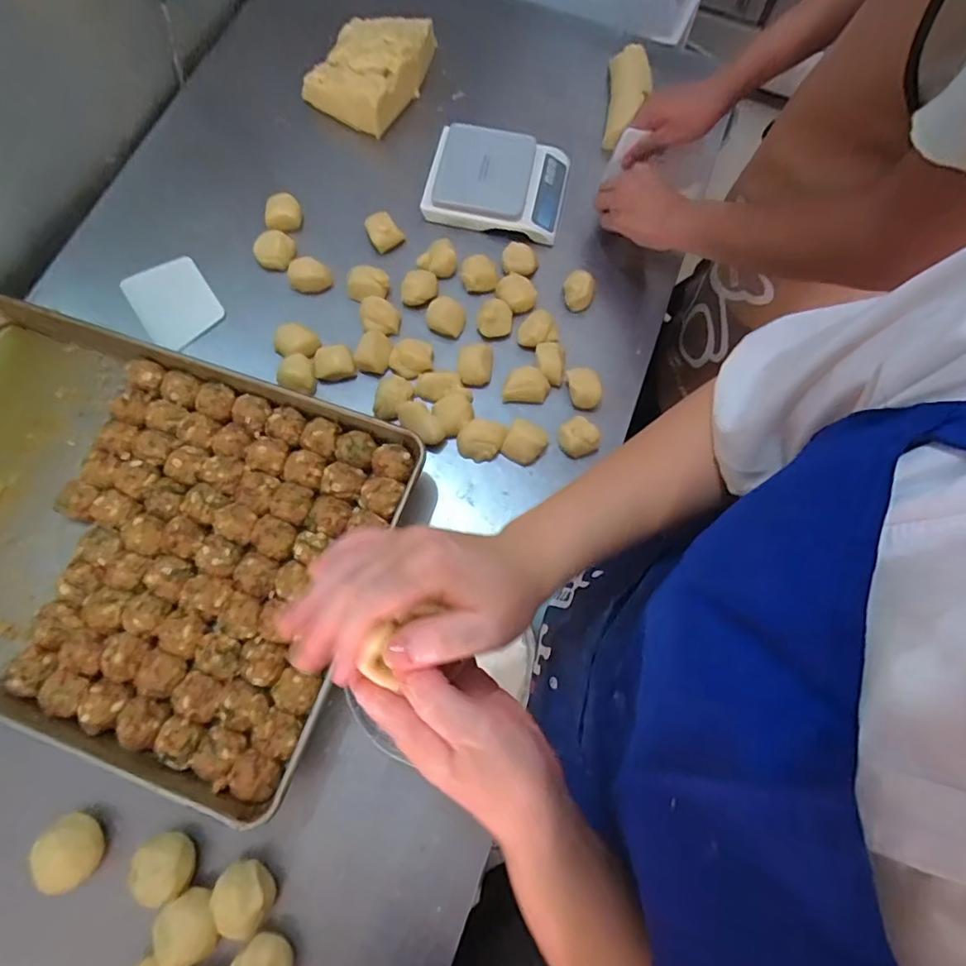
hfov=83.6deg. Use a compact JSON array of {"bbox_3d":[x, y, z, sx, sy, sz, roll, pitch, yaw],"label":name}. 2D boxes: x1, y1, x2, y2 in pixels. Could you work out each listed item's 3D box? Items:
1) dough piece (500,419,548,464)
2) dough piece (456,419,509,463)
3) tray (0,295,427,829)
[{"bbox_3d":[0.050,-0.047,0.647,0.047,0.034,0.042,26,74,6],"label":"dough piece"},{"bbox_3d":[-0.002,-0.051,0.651,0.052,0.030,0.046,27,74,6],"label":"dough piece"},{"bbox_3d":[-0.410,0.042,0.589,0.598,0.065,0.392,18,74,11],"label":"tray"}]

